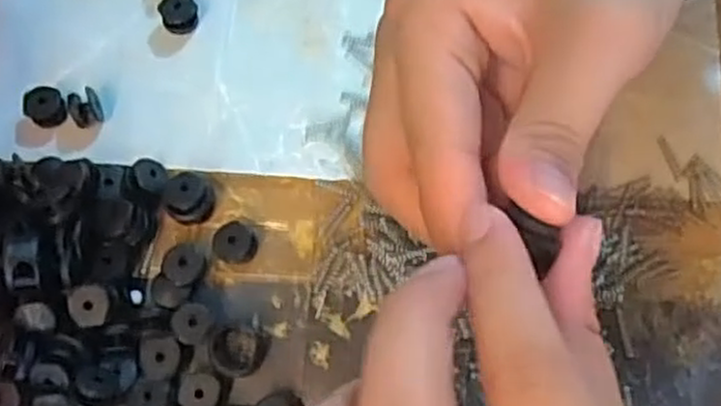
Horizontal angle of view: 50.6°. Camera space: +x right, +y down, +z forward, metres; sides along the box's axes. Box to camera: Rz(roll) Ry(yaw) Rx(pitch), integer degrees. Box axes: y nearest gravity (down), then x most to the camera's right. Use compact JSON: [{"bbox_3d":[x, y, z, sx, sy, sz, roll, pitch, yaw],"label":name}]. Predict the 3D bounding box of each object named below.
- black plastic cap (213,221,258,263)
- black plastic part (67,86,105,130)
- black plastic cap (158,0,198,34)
[{"bbox_3d":[-0.042,0.014,0.259,0.014,0.010,0.013,-1,73,2],"label":"black plastic cap"},{"bbox_3d":[-0.098,-0.034,0.272,0.011,0.009,0.013,-19,73,-4],"label":"black plastic part"},{"bbox_3d":[-0.067,-0.070,0.284,0.013,0.009,0.014,-1,73,2],"label":"black plastic cap"}]

